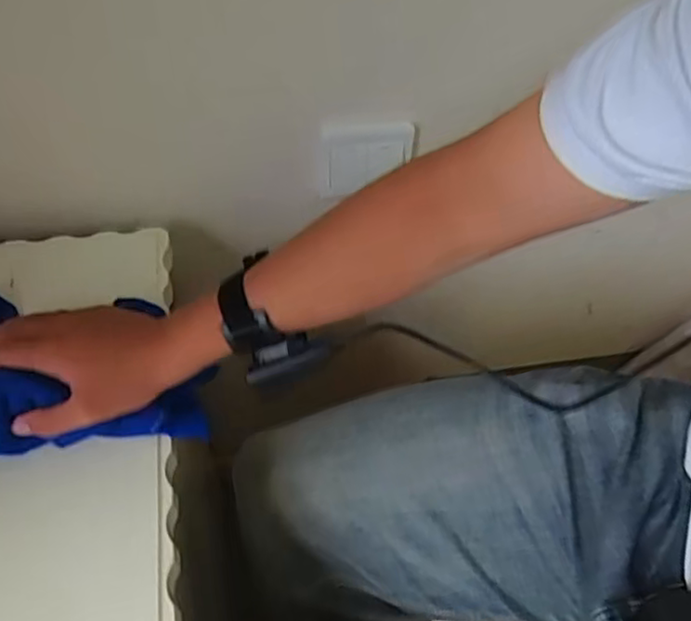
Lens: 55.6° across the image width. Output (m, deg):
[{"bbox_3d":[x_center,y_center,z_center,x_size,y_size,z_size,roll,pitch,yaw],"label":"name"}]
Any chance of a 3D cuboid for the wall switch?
[{"bbox_3d":[0.020,-0.143,0.623,0.085,0.095,0.009,-6,57,-6],"label":"wall switch"}]

